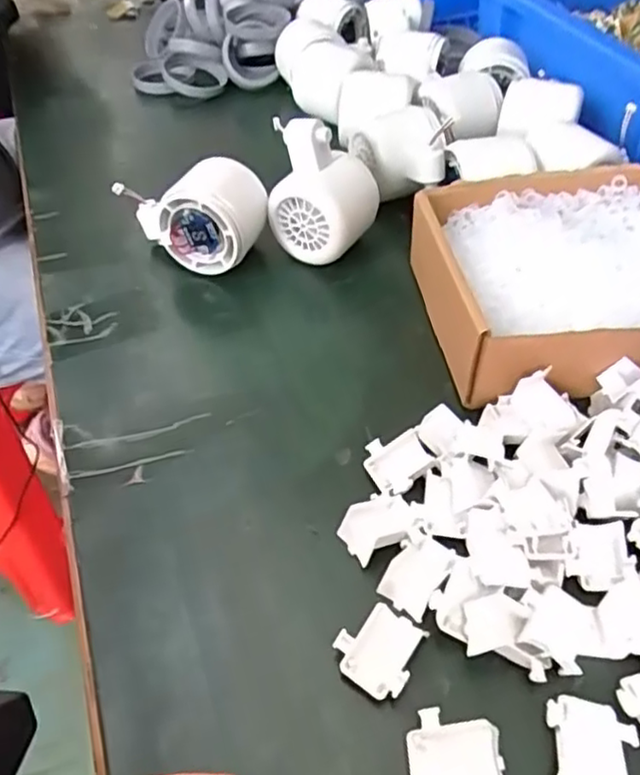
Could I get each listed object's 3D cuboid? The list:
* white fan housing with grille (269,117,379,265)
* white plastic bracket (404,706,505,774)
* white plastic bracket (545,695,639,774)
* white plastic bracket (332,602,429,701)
[{"bbox_3d":[0.001,-0.124,0.424,0.061,0.085,0.056,16,50,15],"label":"white fan housing with grille"},{"bbox_3d":[0.046,0.127,0.229,0.031,0.012,0.028,-5,48,-3],"label":"white plastic bracket"},{"bbox_3d":[0.095,0.126,0.231,0.029,0.004,0.033,4,48,5],"label":"white plastic bracket"},{"bbox_3d":[0.023,0.100,0.253,0.029,0.012,0.029,30,55,26],"label":"white plastic bracket"}]

